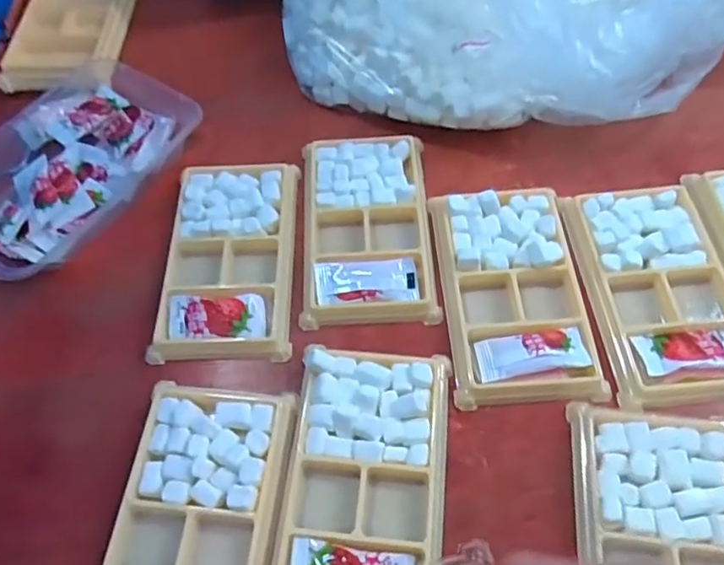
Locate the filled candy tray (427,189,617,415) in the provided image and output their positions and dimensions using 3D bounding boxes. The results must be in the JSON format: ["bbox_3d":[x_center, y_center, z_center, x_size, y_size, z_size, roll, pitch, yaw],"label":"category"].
[{"bbox_3d":[0.087,0.004,0.338,0.079,0.019,0.131,-5,61,1],"label":"filled candy tray"}]

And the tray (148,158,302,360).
[{"bbox_3d":[-0.080,-0.019,0.357,0.075,0.013,0.134,-3,62,2],"label":"tray"}]

